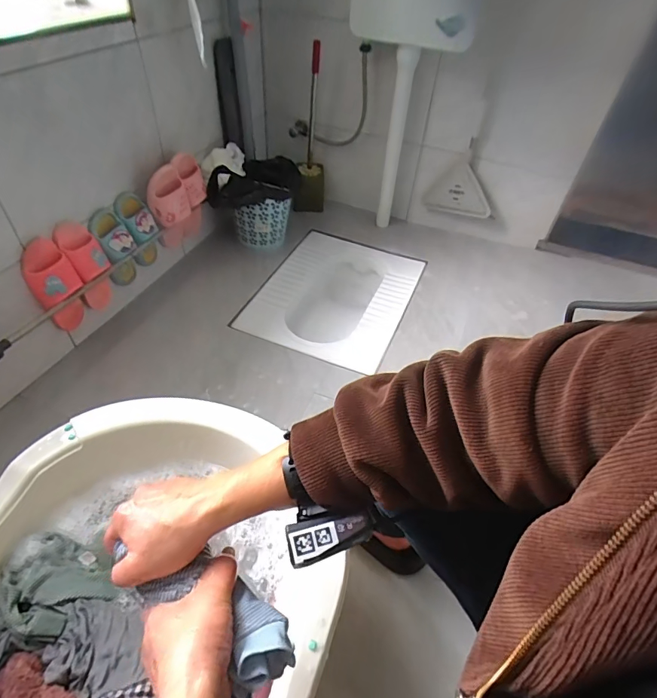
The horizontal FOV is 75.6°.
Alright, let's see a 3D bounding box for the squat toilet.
[{"bbox_3d":[0.022,-0.127,1.389,0.440,0.173,0.576,20,48,14],"label":"squat toilet"}]

